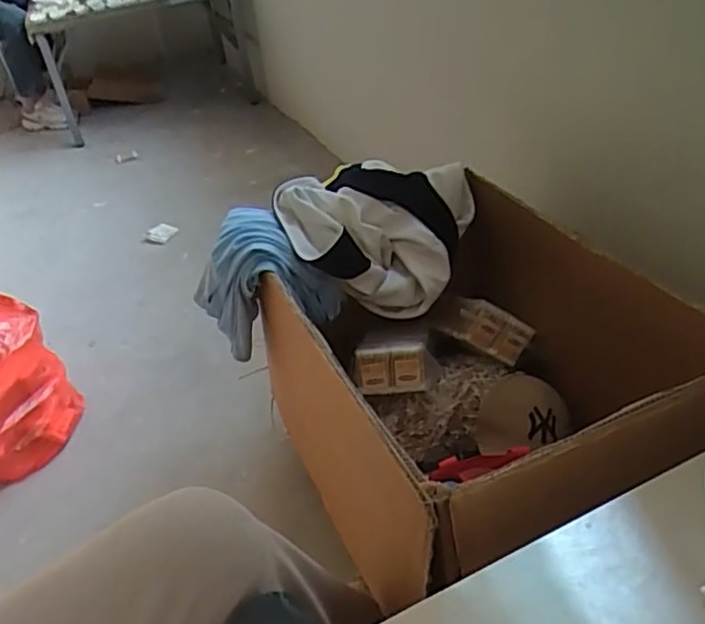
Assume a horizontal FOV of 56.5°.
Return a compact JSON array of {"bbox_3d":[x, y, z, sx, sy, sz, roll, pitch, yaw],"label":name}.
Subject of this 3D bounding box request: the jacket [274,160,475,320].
[{"bbox_3d":[0.046,-0.127,1.092,0.307,0.187,0.233,-2,37,7],"label":"jacket"}]

